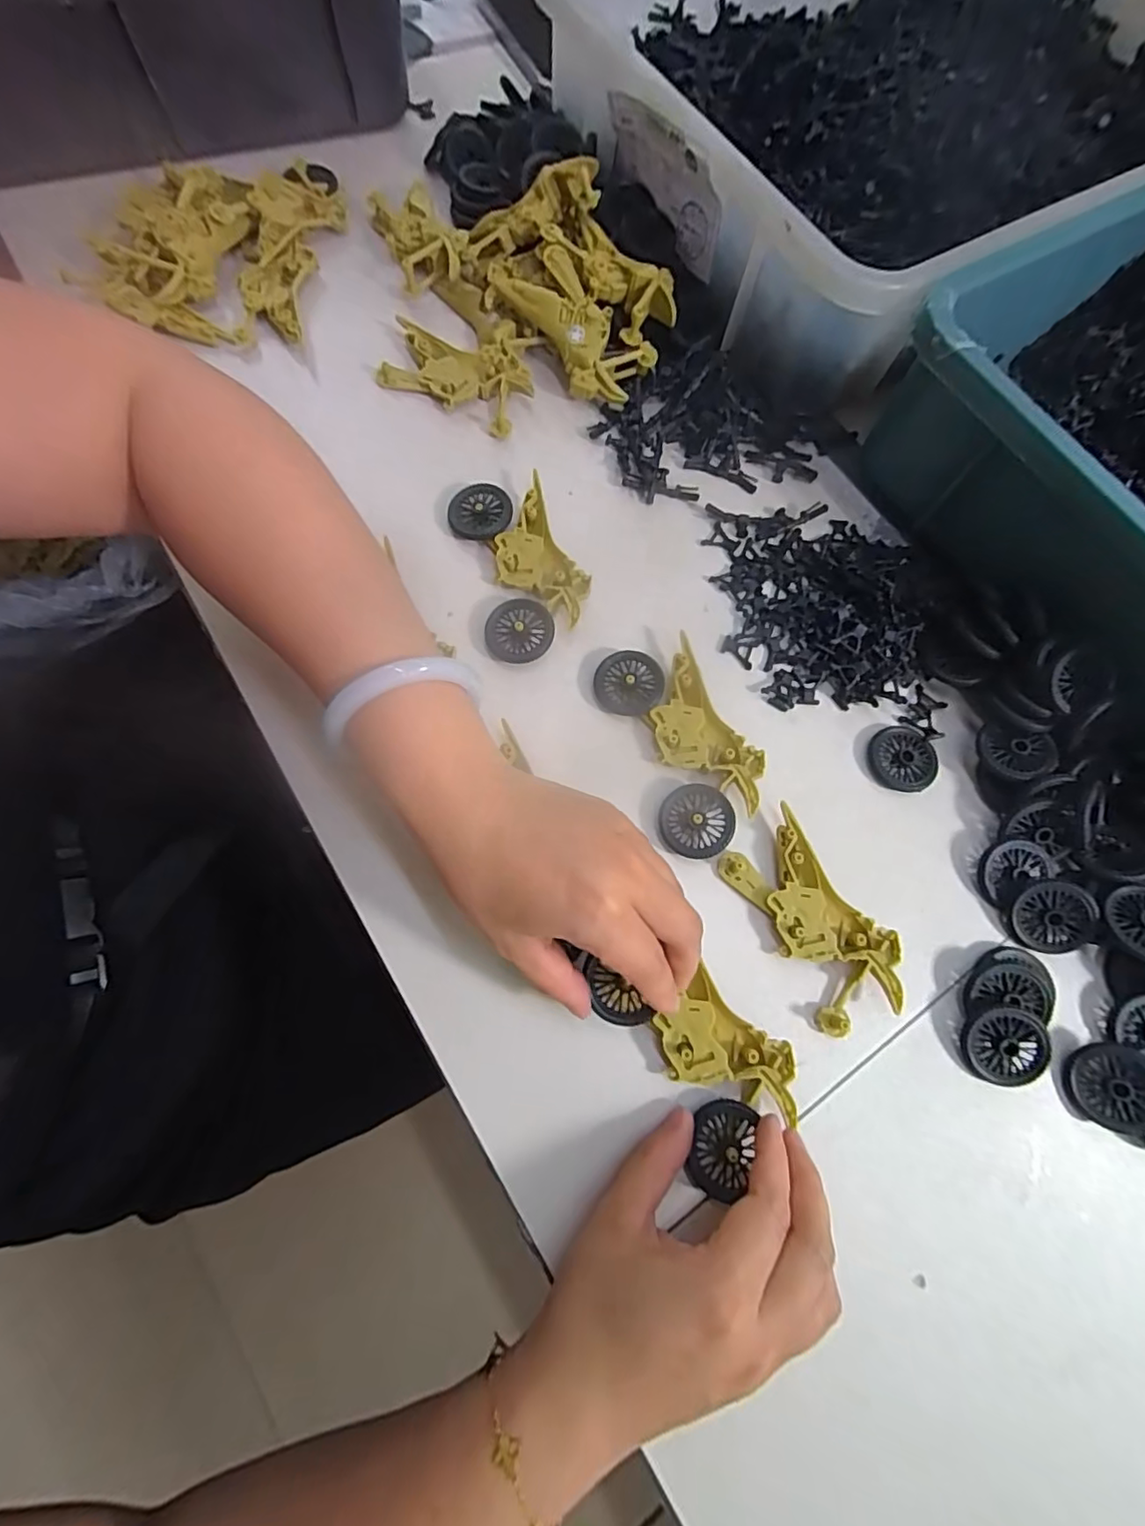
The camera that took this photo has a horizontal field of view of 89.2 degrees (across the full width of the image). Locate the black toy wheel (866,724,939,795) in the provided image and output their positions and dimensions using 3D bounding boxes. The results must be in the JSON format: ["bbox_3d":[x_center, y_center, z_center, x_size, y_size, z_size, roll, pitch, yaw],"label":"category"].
[{"bbox_3d":[0.185,-0.002,0.325,0.035,0.005,0.035,2,71,-5],"label":"black toy wheel"}]

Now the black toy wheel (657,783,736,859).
[{"bbox_3d":[0.064,0.030,0.299,0.036,0.011,0.037,2,71,-5],"label":"black toy wheel"}]

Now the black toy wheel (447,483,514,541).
[{"bbox_3d":[-0.055,-0.149,0.348,0.037,0.010,0.034,2,71,-5],"label":"black toy wheel"}]

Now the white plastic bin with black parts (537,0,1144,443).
[{"bbox_3d":[0.267,-0.520,0.437,0.542,0.098,0.381,-35,78,-15],"label":"white plastic bin with black parts"}]

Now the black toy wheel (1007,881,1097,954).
[{"bbox_3d":[0.241,0.078,0.293,0.037,0.009,0.037,2,97,21],"label":"black toy wheel"}]

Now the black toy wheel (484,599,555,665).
[{"bbox_3d":[-0.029,-0.073,0.326,0.036,0.012,0.037,2,71,-5],"label":"black toy wheel"}]

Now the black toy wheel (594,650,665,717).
[{"bbox_3d":[0.031,-0.044,0.322,0.037,0.008,0.035,2,71,-5],"label":"black toy wheel"}]

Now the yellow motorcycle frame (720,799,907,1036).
[{"bbox_3d":[0.119,0.078,0.290,0.049,0.016,0.097,-28,76,-14],"label":"yellow motorcycle frame"}]

